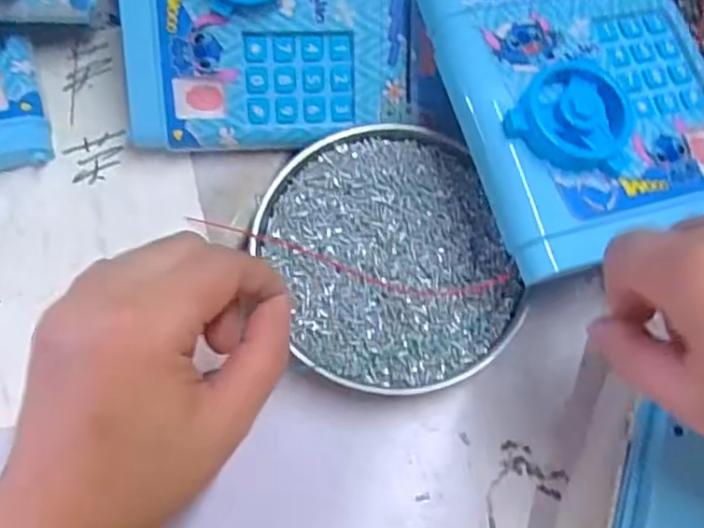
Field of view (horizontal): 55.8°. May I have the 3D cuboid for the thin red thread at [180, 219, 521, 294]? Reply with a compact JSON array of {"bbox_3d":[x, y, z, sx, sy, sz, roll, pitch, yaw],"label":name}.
[{"bbox_3d":[-0.005,-0.004,0.332,0.163,0.014,0.020,14,76,5],"label":"thin red thread"}]

